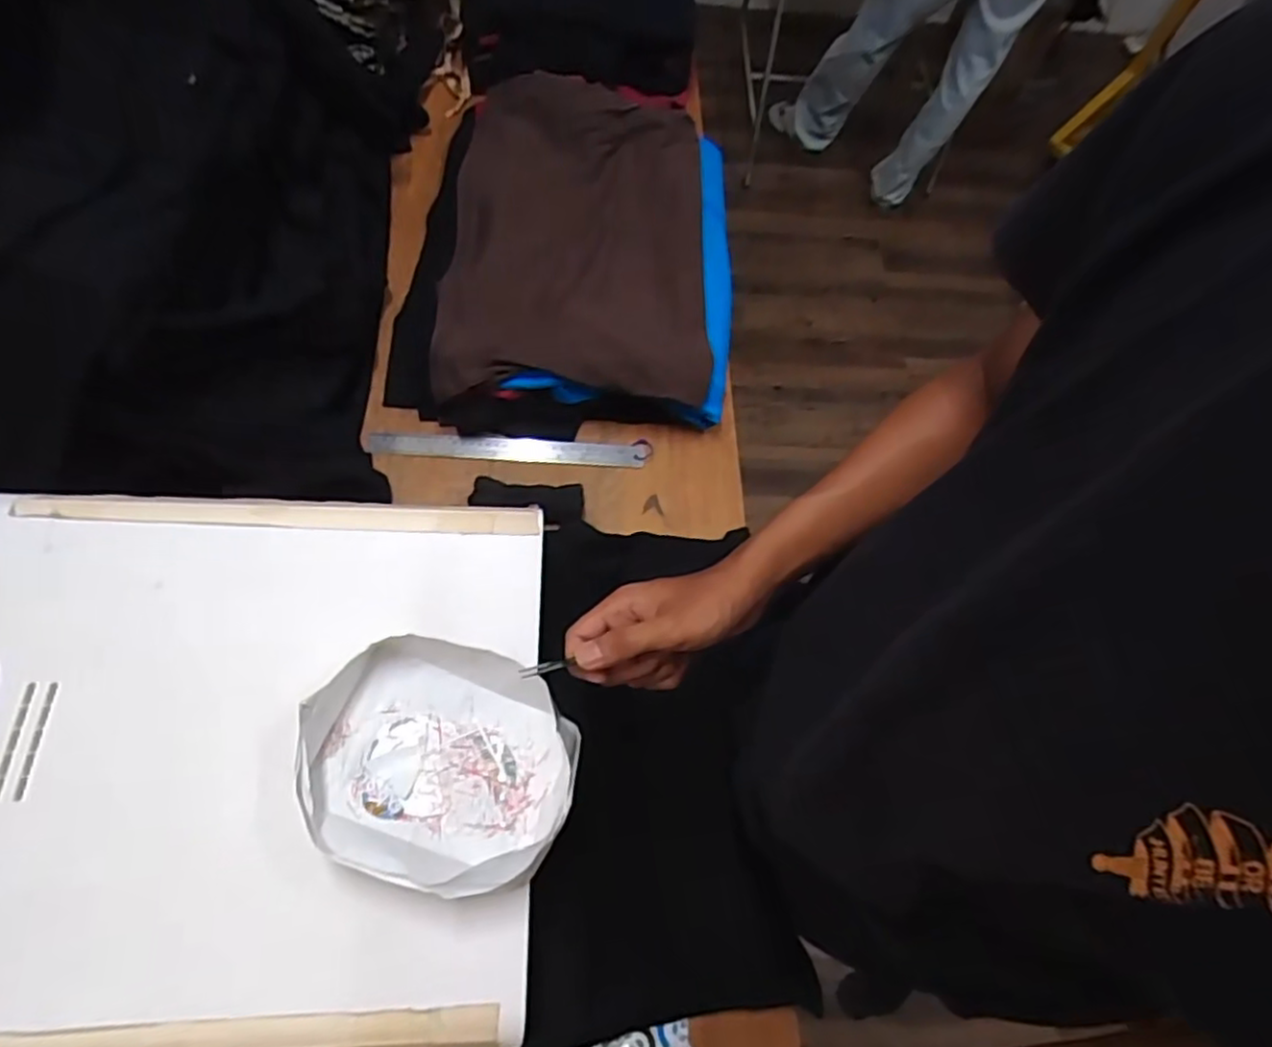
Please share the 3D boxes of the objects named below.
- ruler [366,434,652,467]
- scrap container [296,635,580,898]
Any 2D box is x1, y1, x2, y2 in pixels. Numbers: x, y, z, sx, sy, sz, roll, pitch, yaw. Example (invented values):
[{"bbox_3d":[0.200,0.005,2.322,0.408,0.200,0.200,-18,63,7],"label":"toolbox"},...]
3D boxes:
[{"bbox_3d":[-0.148,-0.088,0.815,0.322,0.007,0.033,2,70,-5],"label":"ruler"},{"bbox_3d":[-0.140,0.170,0.496,0.187,0.047,0.157,9,64,0],"label":"scrap container"}]

